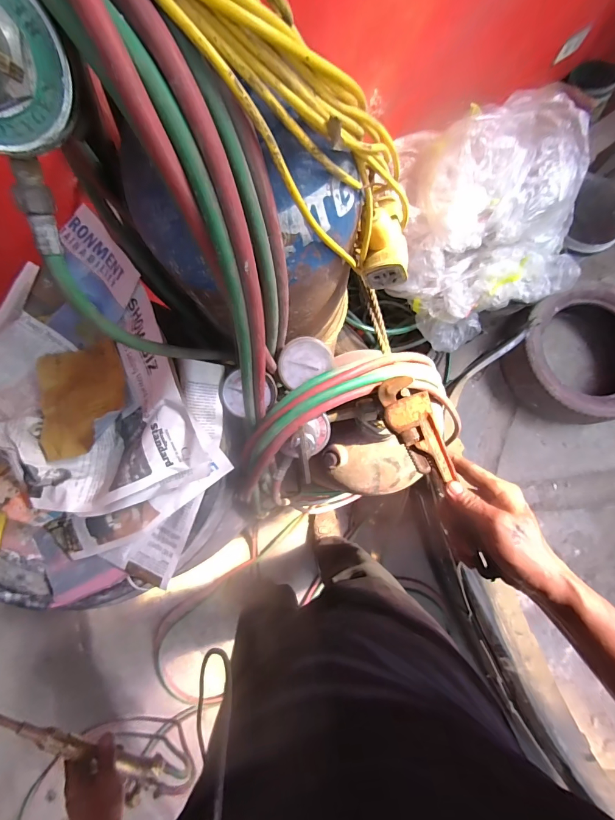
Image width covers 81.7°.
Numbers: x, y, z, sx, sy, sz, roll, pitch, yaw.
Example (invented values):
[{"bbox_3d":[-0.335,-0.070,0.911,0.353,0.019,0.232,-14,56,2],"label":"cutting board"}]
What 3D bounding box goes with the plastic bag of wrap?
[{"bbox_3d":[0.539,-0.554,1.097,0.575,0.417,0.526,-27,82,-5],"label":"plastic bag of wrap"}]

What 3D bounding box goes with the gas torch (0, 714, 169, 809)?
[{"bbox_3d":[-0.330,0.496,0.516,0.042,0.044,0.352,-42,114,-7],"label":"gas torch"}]

